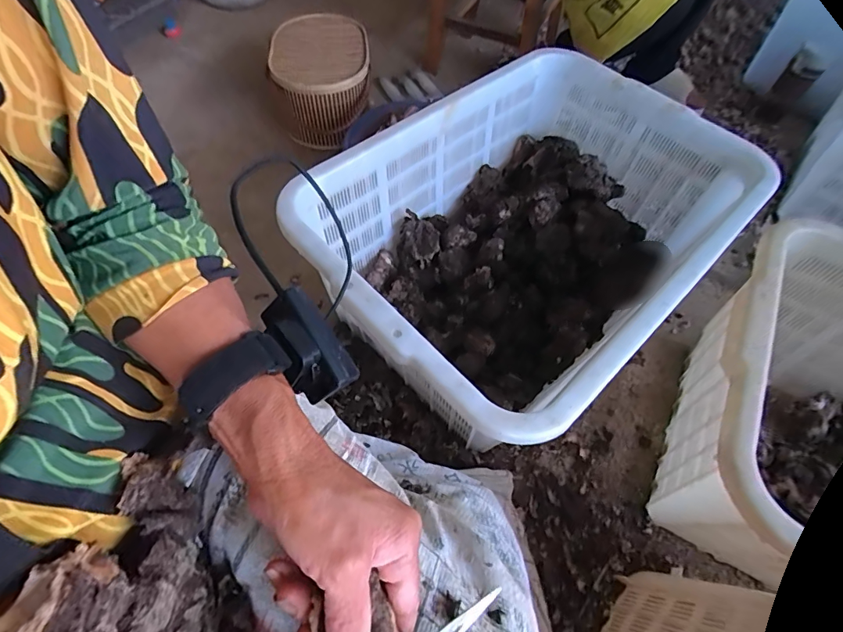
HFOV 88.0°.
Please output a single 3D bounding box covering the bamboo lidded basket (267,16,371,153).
[{"bbox_3d":[-0.227,-0.538,1.007,0.215,0.134,0.308,-4,65,-5],"label":"bamboo lidded basket"}]

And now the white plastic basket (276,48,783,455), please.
[{"bbox_3d":[0.173,-0.140,0.688,0.654,0.245,0.447,-39,72,-19],"label":"white plastic basket"}]

